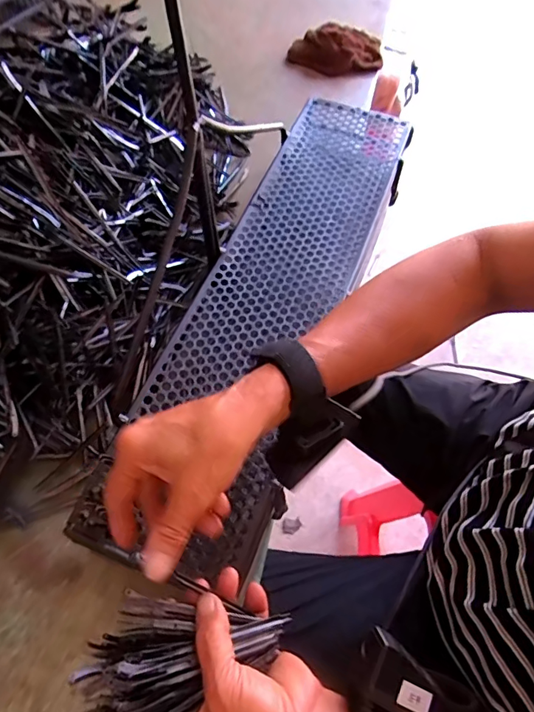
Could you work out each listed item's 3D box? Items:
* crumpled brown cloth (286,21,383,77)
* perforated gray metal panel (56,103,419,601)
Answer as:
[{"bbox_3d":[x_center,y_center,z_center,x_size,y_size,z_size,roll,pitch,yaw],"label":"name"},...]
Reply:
[{"bbox_3d":[0.117,-0.513,0.784,0.162,0.053,0.064,5,61,-1],"label":"crumpled brown cloth"},{"bbox_3d":[0.013,-0.076,0.479,0.147,0.029,0.575,20,62,8],"label":"perforated gray metal panel"}]

